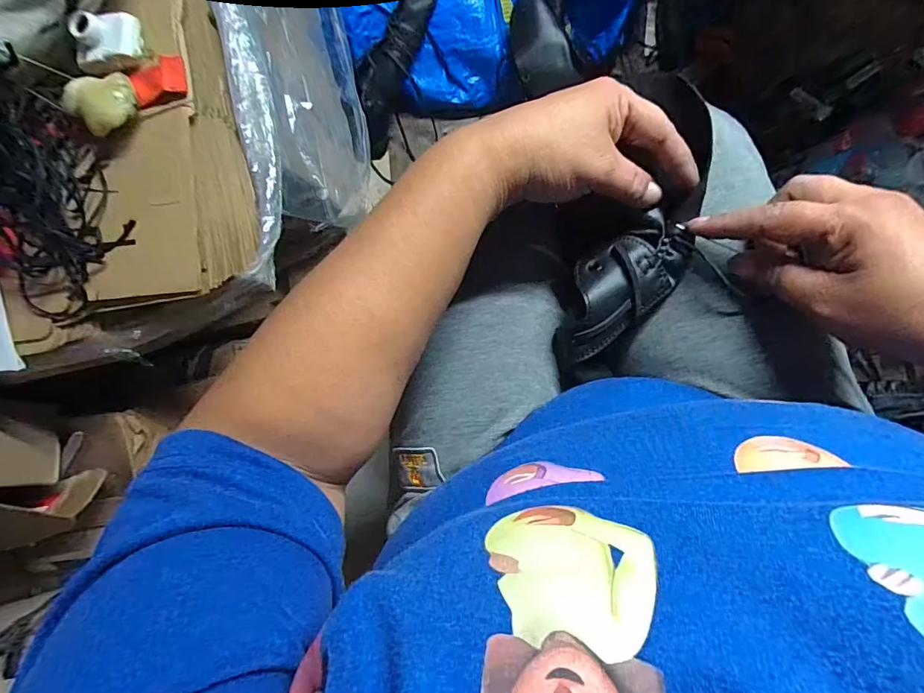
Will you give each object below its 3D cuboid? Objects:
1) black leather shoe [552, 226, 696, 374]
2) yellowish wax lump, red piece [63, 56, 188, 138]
[{"bbox_3d":[0.101,-0.035,0.306,0.109,0.052,0.059,-39,87,7],"label":"black leather shoe"},{"bbox_3d":[-0.219,-0.169,0.301,0.074,0.020,0.029,-35,104,-16],"label":"yellowish wax lump, red piece"}]

